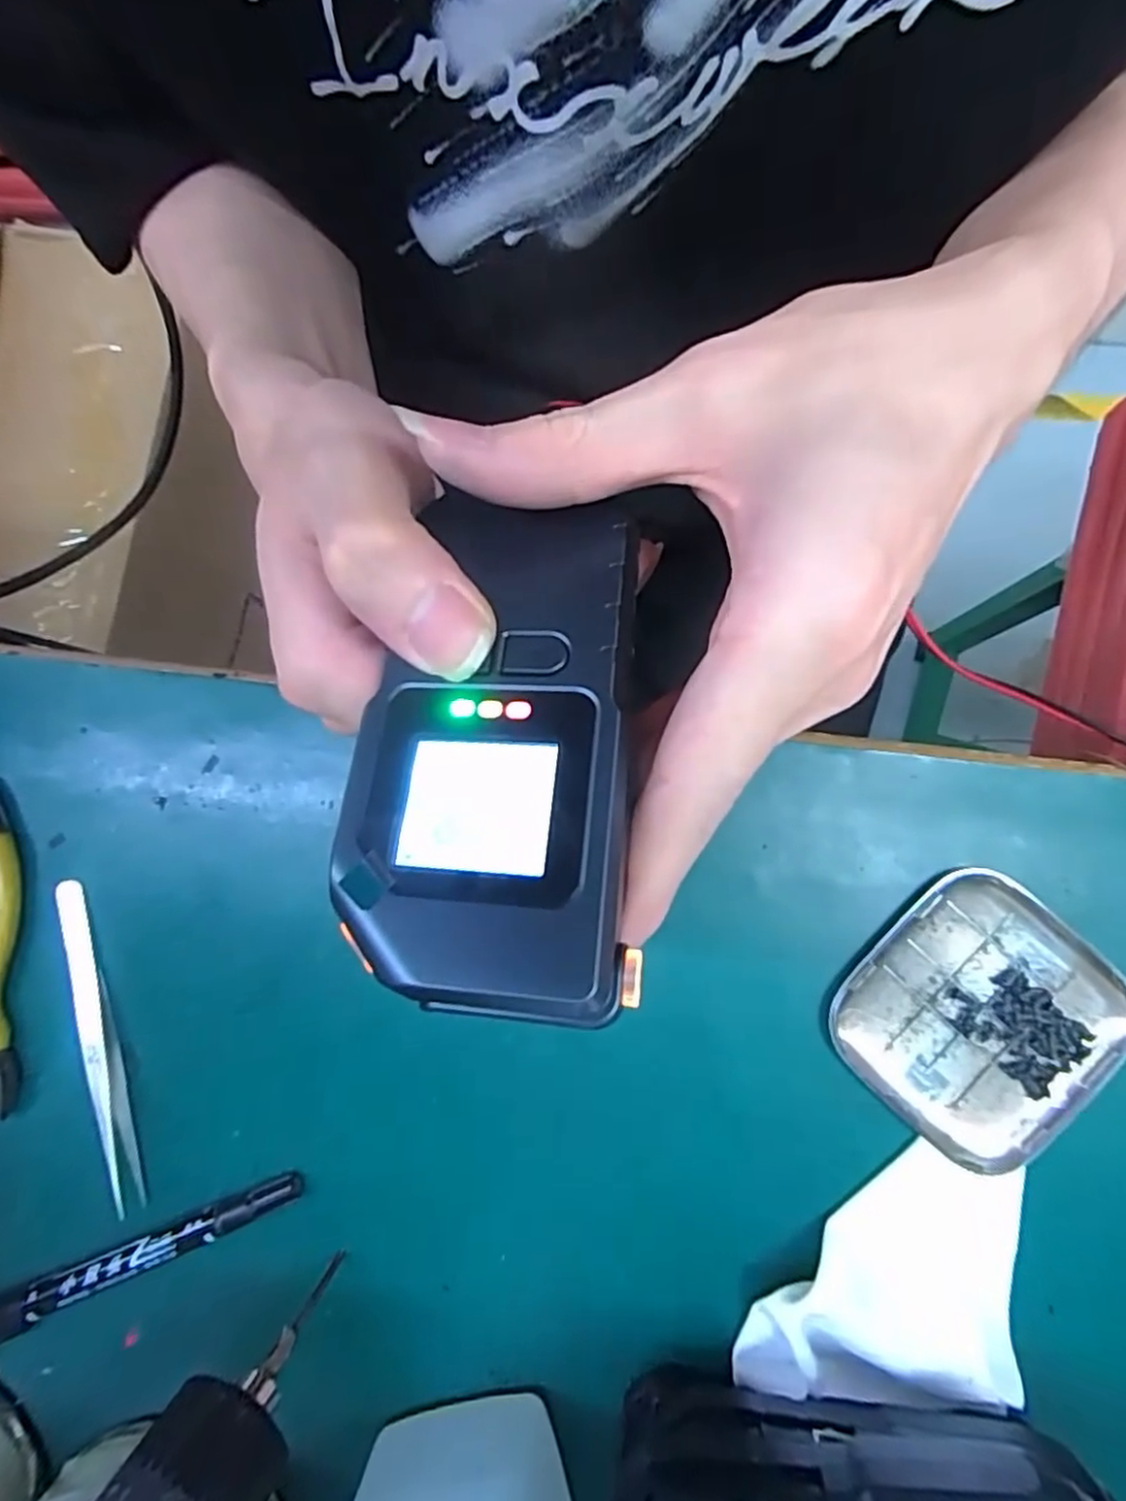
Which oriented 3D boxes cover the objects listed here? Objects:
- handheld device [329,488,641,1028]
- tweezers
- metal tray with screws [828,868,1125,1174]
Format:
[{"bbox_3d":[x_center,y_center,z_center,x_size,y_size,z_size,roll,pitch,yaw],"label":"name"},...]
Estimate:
[{"bbox_3d":[-0.015,-0.004,0.142,0.057,0.020,0.107,1,80,1],"label":"handheld device"},{"bbox_3d":[-0.153,0.094,0.230,0.010,0.006,0.105,-20,83,2],"label":"tweezers"},{"bbox_3d":[0.124,0.080,0.209,0.071,0.015,0.072,41,88,8],"label":"metal tray with screws"}]

